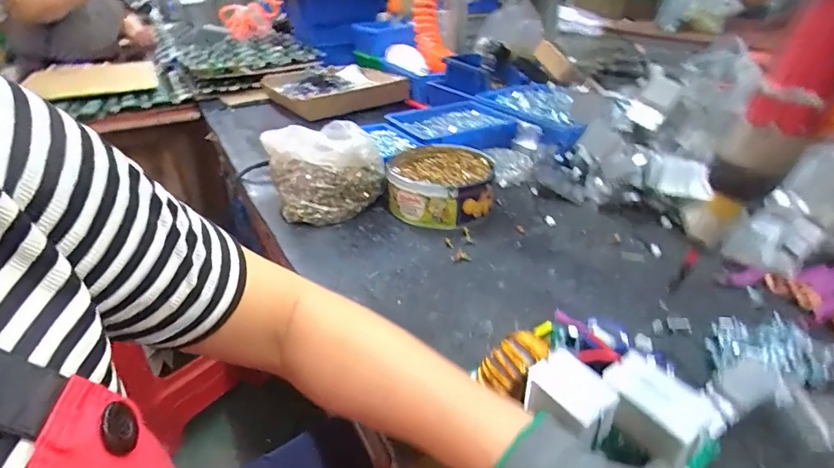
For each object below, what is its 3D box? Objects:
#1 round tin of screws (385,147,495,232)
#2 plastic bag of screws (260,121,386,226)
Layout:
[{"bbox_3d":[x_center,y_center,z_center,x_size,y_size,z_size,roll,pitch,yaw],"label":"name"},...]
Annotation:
[{"bbox_3d":[0.033,-0.068,0.630,0.140,0.063,0.152,3,31,9],"label":"round tin of screws"},{"bbox_3d":[-0.130,-0.093,0.629,0.140,0.115,0.132,-16,33,-23],"label":"plastic bag of screws"}]

